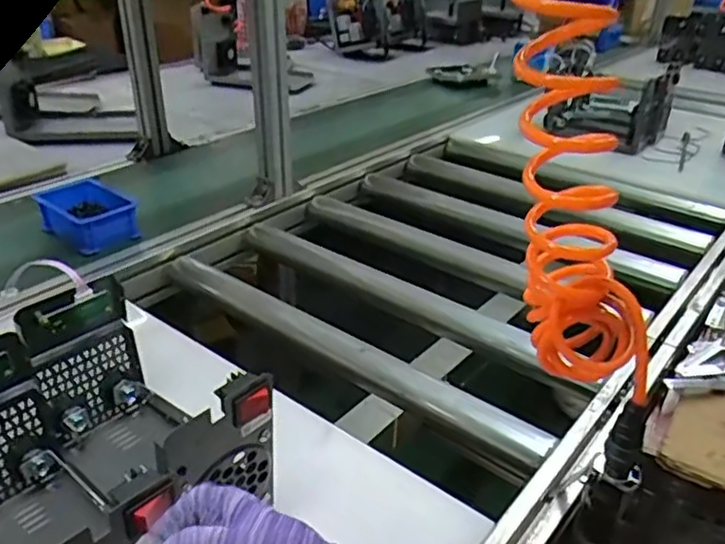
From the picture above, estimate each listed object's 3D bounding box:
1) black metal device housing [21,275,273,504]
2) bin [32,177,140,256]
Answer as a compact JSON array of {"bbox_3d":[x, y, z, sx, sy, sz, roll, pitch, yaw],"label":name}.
[{"bbox_3d":[-0.172,0.122,0.541,0.220,0.156,0.090,23,37,32],"label":"black metal device housing"},{"bbox_3d":[-0.417,-0.086,0.979,0.107,0.058,0.139,-25,40,-37],"label":"bin"}]

